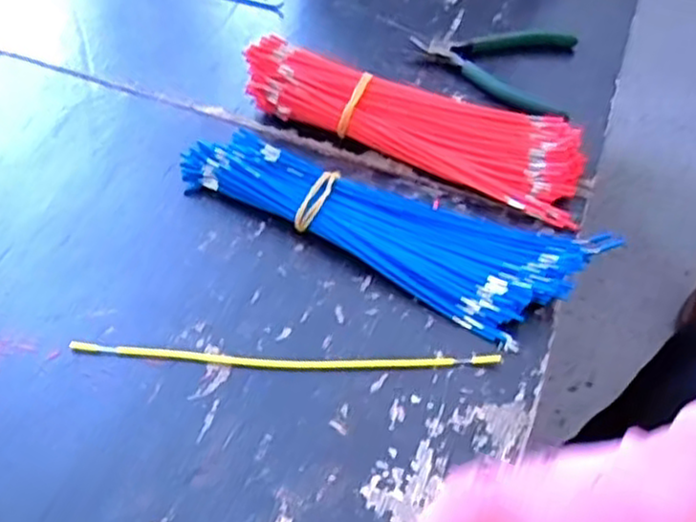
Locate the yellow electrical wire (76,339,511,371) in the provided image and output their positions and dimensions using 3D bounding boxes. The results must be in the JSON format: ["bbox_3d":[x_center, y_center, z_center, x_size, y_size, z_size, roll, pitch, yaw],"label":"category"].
[{"bbox_3d":[-0.033,0.052,0.397,0.227,0.008,0.012,4,45,-3],"label":"yellow electrical wire"}]

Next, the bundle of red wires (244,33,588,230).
[{"bbox_3d":[0.049,-0.103,0.535,0.253,0.043,0.088,24,48,16],"label":"bundle of red wires"}]

